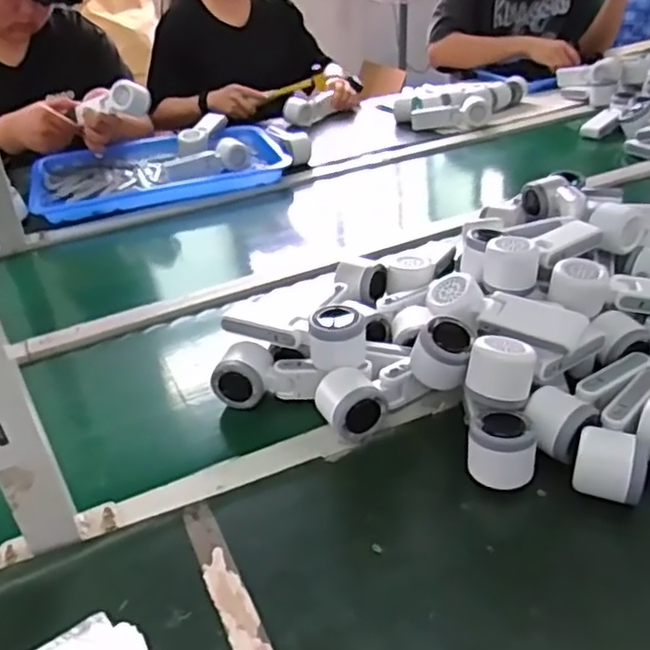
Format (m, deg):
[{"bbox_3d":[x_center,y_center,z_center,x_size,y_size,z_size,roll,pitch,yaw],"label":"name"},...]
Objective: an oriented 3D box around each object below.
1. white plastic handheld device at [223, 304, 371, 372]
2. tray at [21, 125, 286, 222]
[{"bbox_3d":[-0.035,0.005,0.727,0.163,0.062,0.045,16,39,28],"label":"white plastic handheld device"},{"bbox_3d":[-0.327,-0.310,1.346,0.480,0.048,0.303,-15,35,-15],"label":"tray"}]

